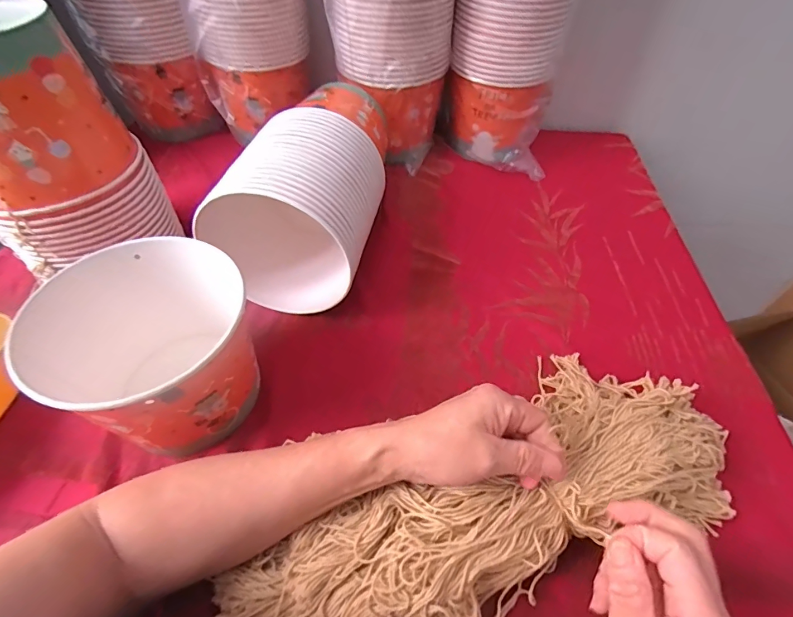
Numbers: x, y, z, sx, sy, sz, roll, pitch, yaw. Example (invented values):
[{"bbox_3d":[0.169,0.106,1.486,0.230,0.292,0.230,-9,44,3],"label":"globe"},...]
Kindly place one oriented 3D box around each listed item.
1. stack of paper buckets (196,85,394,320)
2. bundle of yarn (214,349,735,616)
[{"bbox_3d":[-0.095,-0.162,0.512,0.147,0.172,0.292,8,51,5],"label":"stack of paper buckets"},{"bbox_3d":[0.076,0.152,0.326,0.415,0.064,0.162,-21,54,-16],"label":"bundle of yarn"}]

